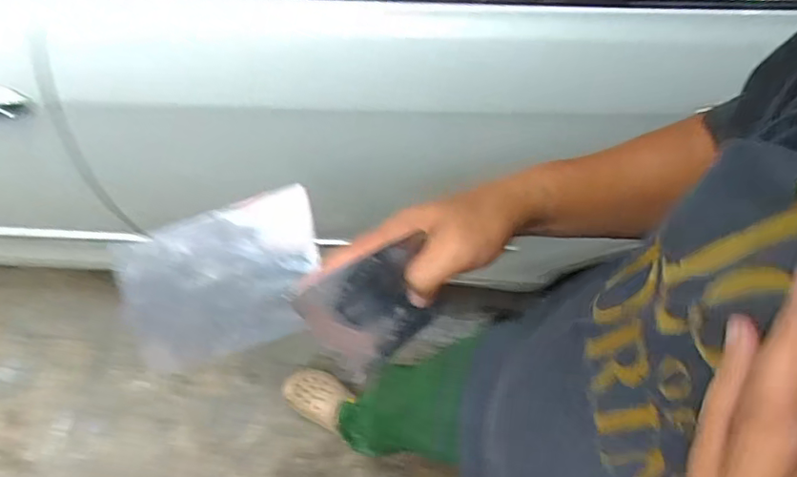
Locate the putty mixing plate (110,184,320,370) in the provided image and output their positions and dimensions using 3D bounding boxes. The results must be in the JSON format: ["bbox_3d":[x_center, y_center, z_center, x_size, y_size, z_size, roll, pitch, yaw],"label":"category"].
[{"bbox_3d":[-0.123,0.028,0.383,0.139,0.005,0.100,-18,76,-1],"label":"putty mixing plate"}]

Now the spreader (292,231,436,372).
[{"bbox_3d":[-0.017,0.052,0.395,0.088,0.122,0.007,-30,54,-11],"label":"spreader"}]

